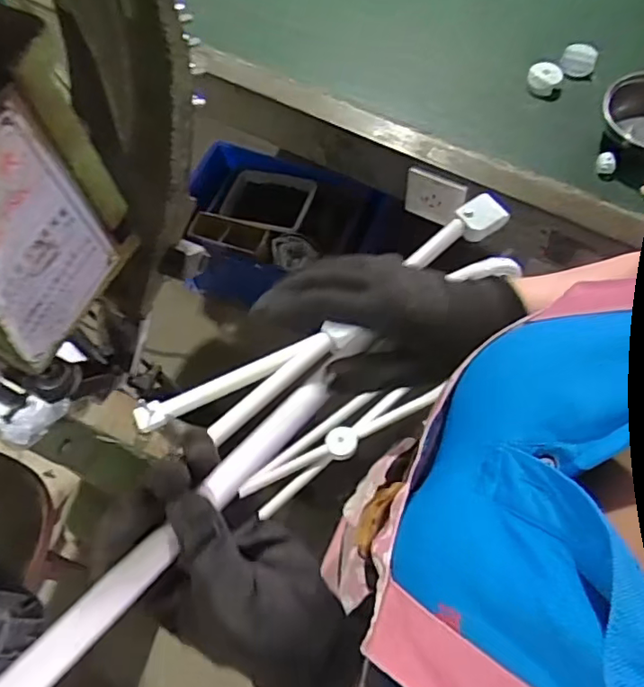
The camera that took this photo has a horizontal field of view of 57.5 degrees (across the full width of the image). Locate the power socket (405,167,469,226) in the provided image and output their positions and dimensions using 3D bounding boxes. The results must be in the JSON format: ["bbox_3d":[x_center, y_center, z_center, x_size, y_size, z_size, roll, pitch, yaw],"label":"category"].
[{"bbox_3d":[0.158,-0.206,0.834,0.086,0.081,0.018,28,69,16],"label":"power socket"}]

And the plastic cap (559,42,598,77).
[{"bbox_3d":[0.365,-0.403,0.836,0.046,0.018,0.053,26,68,15],"label":"plastic cap"}]

